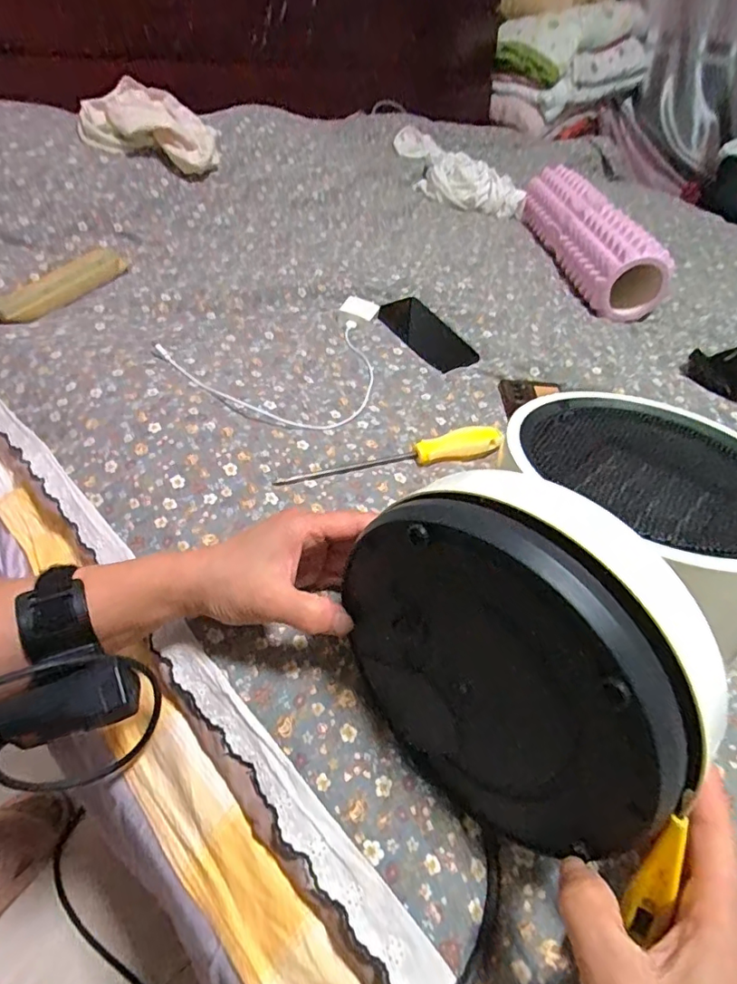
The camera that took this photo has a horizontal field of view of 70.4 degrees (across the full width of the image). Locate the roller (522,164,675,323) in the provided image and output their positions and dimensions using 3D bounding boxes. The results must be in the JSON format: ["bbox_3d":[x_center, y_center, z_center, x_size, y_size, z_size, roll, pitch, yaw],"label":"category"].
[{"bbox_3d":[0.393,-0.459,0.945,0.111,0.137,0.395,-2,44,-12],"label":"roller"}]

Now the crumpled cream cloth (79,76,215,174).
[{"bbox_3d":[-0.343,-0.572,0.825,0.197,0.099,0.088,-2,44,-12],"label":"crumpled cream cloth"}]

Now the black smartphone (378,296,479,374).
[{"bbox_3d":[0.078,-0.216,0.712,0.080,0.004,0.162,-23,58,-27],"label":"black smartphone"}]

